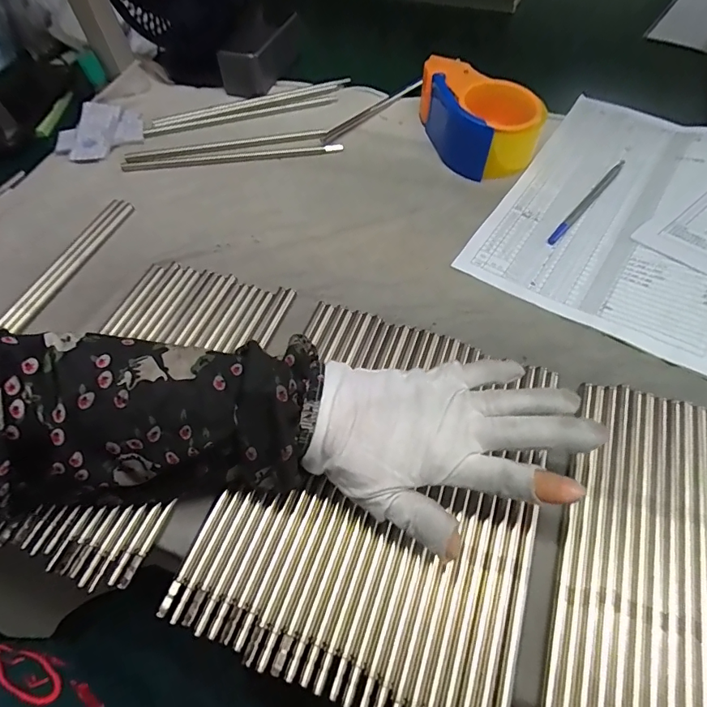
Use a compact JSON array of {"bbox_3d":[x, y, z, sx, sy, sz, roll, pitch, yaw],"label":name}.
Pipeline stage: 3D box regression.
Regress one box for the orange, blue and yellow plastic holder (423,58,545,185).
[{"bbox_3d":[0.127,-0.246,0.466,0.087,0.061,0.136,-18,58,-8],"label":"orange, blue and yellow plastic holder"}]

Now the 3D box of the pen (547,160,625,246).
[{"bbox_3d":[0.221,-0.144,0.427,0.008,0.004,0.143,37,66,24],"label":"pen"}]

